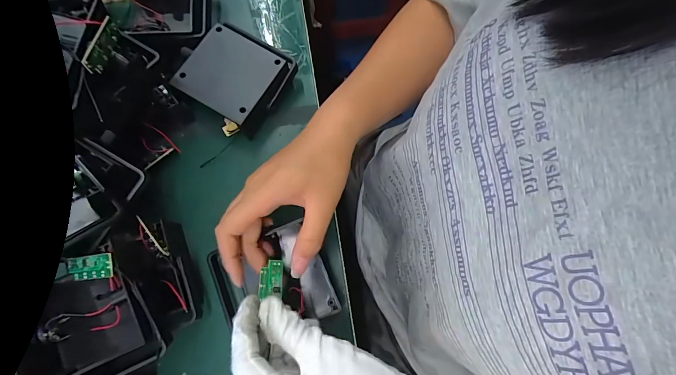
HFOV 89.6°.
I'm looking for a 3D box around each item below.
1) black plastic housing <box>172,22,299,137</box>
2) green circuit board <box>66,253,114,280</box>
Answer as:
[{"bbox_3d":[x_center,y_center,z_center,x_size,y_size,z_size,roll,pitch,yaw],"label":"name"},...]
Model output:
[{"bbox_3d":[-0.103,-0.112,0.348,0.092,0.041,0.088,32,78,6],"label":"black plastic housing"},{"bbox_3d":[-0.185,0.059,0.253,0.049,0.004,0.017,-11,76,20],"label":"green circuit board"}]

